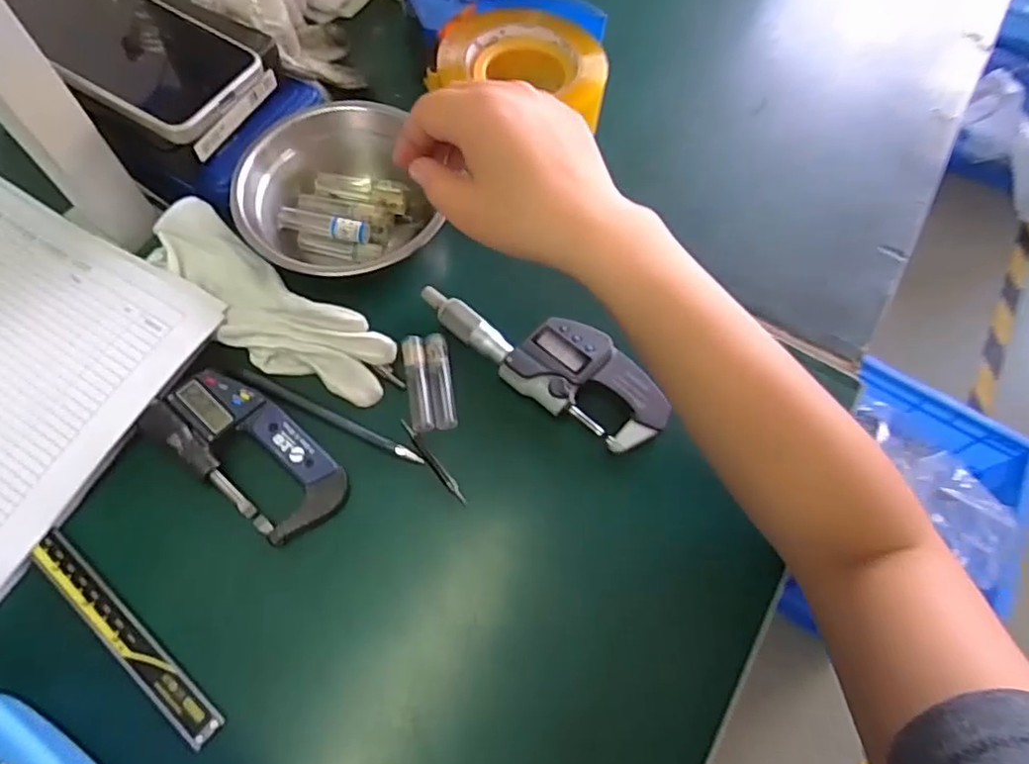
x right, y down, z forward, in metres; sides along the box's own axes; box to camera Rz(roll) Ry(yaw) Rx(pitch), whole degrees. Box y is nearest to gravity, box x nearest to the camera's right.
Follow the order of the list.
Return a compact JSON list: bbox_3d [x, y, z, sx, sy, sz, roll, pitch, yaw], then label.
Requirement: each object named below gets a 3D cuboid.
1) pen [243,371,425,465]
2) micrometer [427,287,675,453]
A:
[{"bbox_3d":[-0.105,0.021,0.359,0.118,0.009,0.006,25,68,10],"label":"pen"},{"bbox_3d":[0.017,-0.017,0.363,0.160,0.018,0.054,32,69,13],"label":"micrometer"}]

